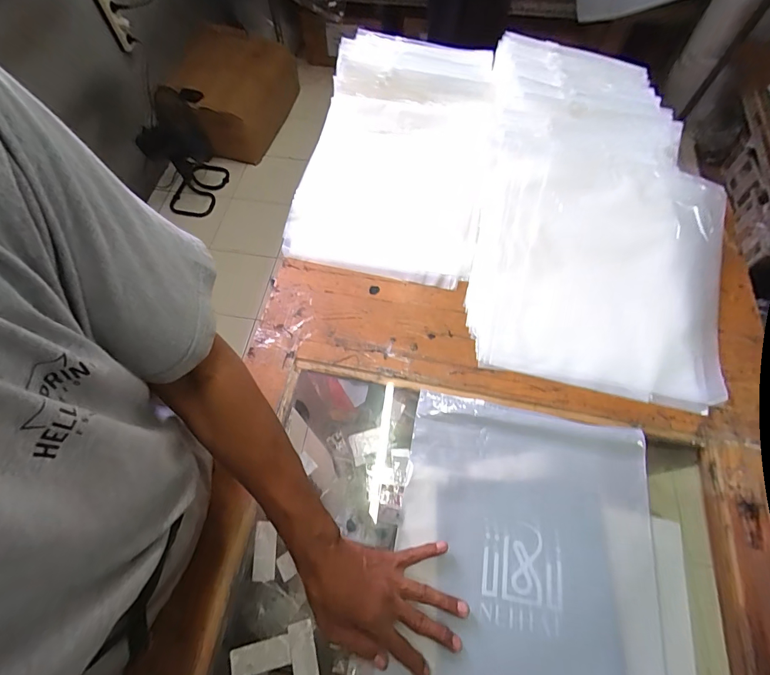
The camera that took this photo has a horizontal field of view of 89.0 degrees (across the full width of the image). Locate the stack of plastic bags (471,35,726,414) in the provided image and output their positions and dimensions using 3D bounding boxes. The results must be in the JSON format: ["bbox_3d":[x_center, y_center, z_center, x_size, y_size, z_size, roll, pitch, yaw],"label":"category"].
[{"bbox_3d":[0.362,-0.257,0.662,0.375,0.069,0.700,9,64,4],"label":"stack of plastic bags"}]

